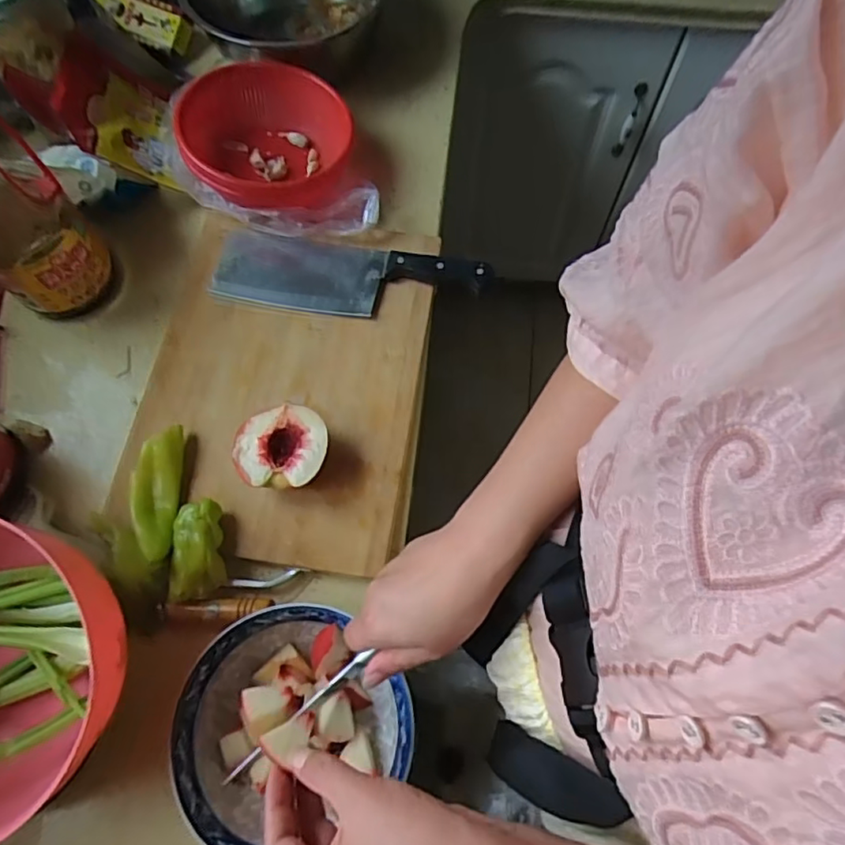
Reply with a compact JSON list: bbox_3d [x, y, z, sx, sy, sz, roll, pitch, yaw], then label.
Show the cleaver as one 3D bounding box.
[{"bbox_3d":[-0.077,-0.146,0.595,0.274,0.024,0.082,10,69,4],"label":"cleaver"}]

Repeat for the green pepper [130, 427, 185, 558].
[{"bbox_3d":[-0.227,0.061,0.510,0.031,0.040,0.113,-3,69,-1],"label":"green pepper"}]

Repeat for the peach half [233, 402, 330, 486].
[{"bbox_3d":[-0.120,0.025,0.518,0.076,0.041,0.069,3,69,1],"label":"peach half"}]

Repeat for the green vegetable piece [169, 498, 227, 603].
[{"bbox_3d":[-0.189,0.108,0.498,0.042,0.032,0.077,-3,69,-1],"label":"green vegetable piece"}]

